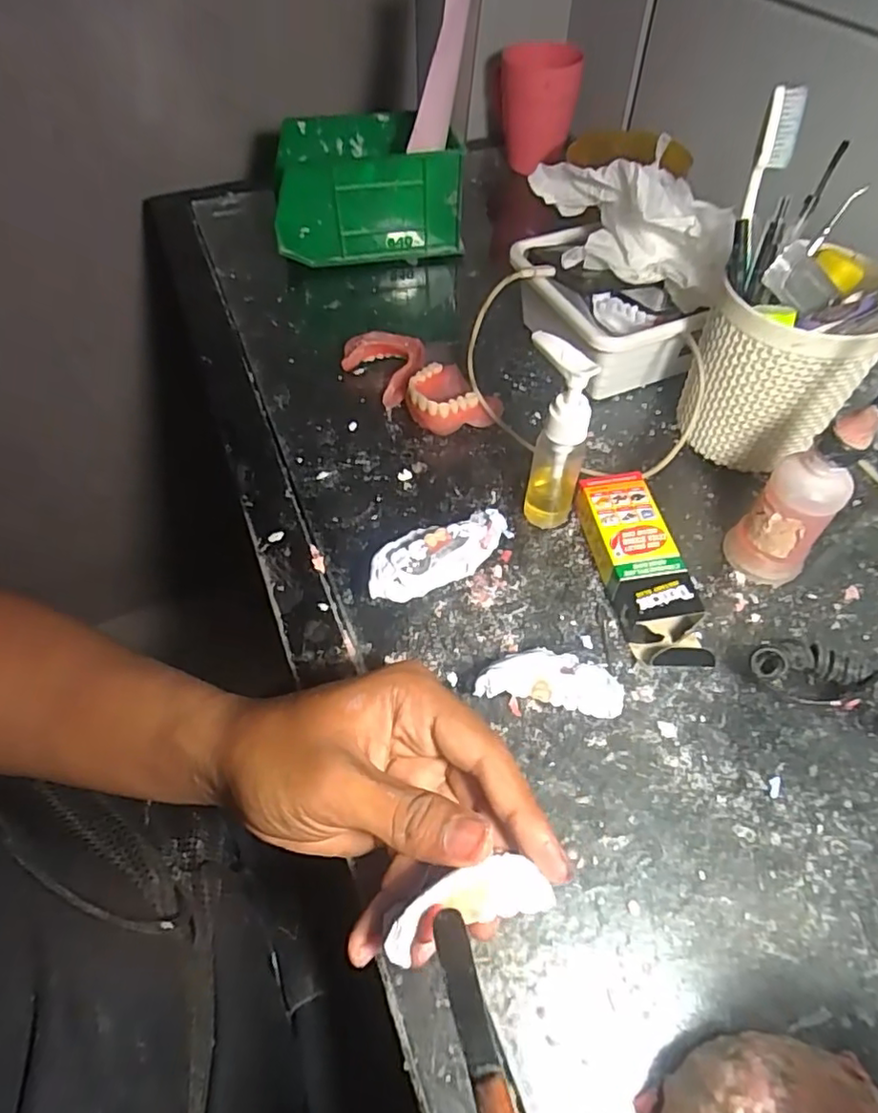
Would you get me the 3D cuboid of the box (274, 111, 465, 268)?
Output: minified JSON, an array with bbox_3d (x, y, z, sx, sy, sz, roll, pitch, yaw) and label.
[{"bbox_3d":[-0.067,-0.336,0.557,0.167,0.093,0.098,-5,55,-3],"label":"box"}]

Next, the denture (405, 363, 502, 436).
[{"bbox_3d":[0.012,-0.113,0.433,0.063,0.029,0.055,-37,62,-23],"label":"denture"}]

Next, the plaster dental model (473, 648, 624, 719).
[{"bbox_3d":[0.055,0.065,0.305,0.070,0.024,0.024,5,55,4],"label":"plaster dental model"}]

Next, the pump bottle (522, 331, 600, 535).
[{"bbox_3d":[0.064,-0.065,0.340,0.038,0.114,0.026,19,57,14],"label":"pump bottle"}]

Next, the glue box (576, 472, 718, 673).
[{"bbox_3d":[0.114,0.007,0.344,0.039,0.027,0.120,-8,55,-5],"label":"glue box"}]

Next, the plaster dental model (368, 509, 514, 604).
[{"bbox_3d":[-0.002,0.000,0.342,0.081,0.038,0.027,-22,57,-14],"label":"plaster dental model"}]

